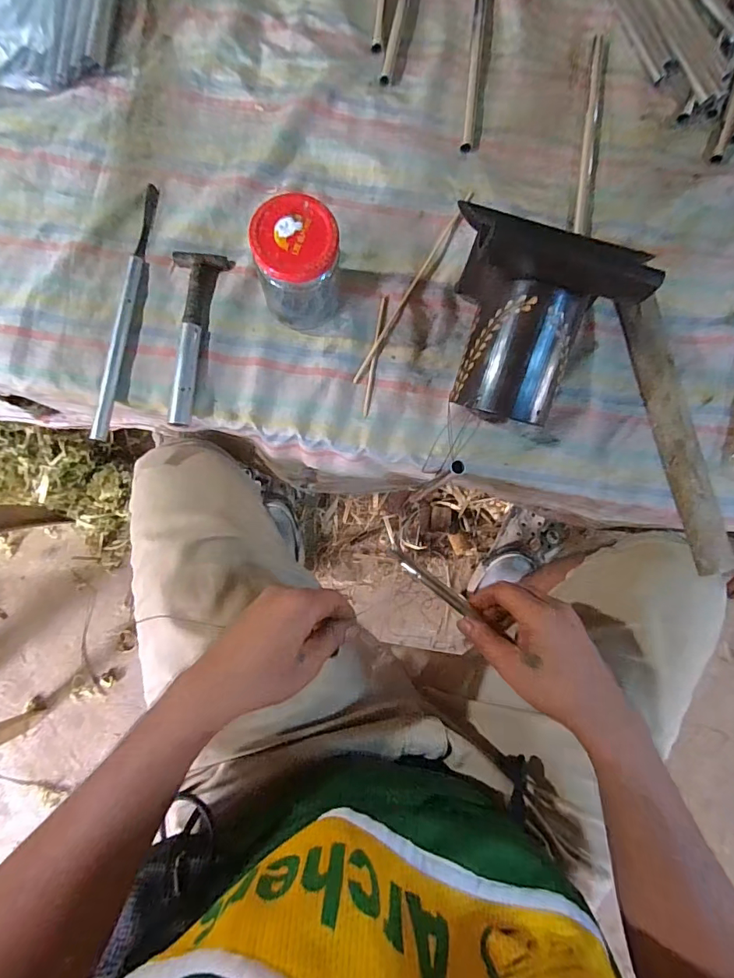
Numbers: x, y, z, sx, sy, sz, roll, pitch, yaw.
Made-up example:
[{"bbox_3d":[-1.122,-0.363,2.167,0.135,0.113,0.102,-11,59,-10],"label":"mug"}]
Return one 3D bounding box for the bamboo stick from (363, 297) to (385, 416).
[{"bbox_3d":[0.007,-0.122,0.413,0.005,0.004,0.113,9,83,-1],"label":"bamboo stick"}]

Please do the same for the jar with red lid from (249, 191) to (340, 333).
[{"bbox_3d":[-0.054,-0.178,0.366,0.062,0.084,0.061,0,82,-3],"label":"jar with red lid"}]

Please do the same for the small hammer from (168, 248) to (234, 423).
[{"bbox_3d":[-0.159,-0.134,0.396,0.046,0.014,0.158,9,81,-2],"label":"small hammer"}]

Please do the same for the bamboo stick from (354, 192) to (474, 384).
[{"bbox_3d":[0.044,-0.189,0.421,0.008,0.010,0.212,30,83,2],"label":"bamboo stick"}]

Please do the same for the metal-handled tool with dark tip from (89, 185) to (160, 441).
[{"bbox_3d":[-0.212,-0.159,0.398,0.012,0.009,0.236,8,81,-2],"label":"metal-handled tool with dark tip"}]

